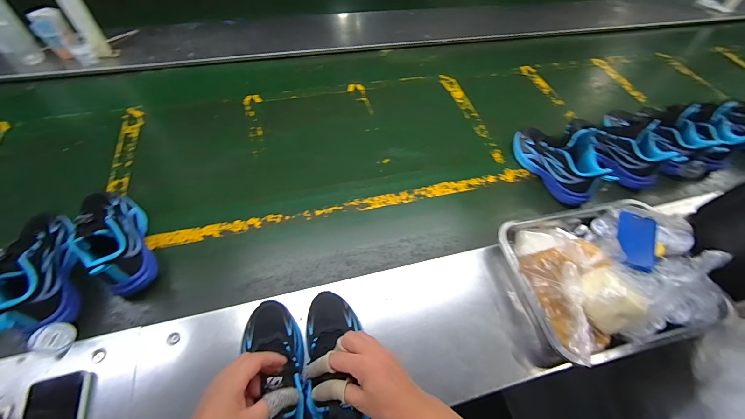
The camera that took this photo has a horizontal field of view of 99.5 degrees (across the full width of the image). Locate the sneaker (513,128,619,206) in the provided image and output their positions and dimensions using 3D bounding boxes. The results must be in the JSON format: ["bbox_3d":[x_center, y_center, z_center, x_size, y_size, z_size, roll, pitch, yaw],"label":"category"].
[{"bbox_3d":[0.452,-0.131,0.749,0.107,0.128,0.234,-17,58,-14],"label":"sneaker"}]

